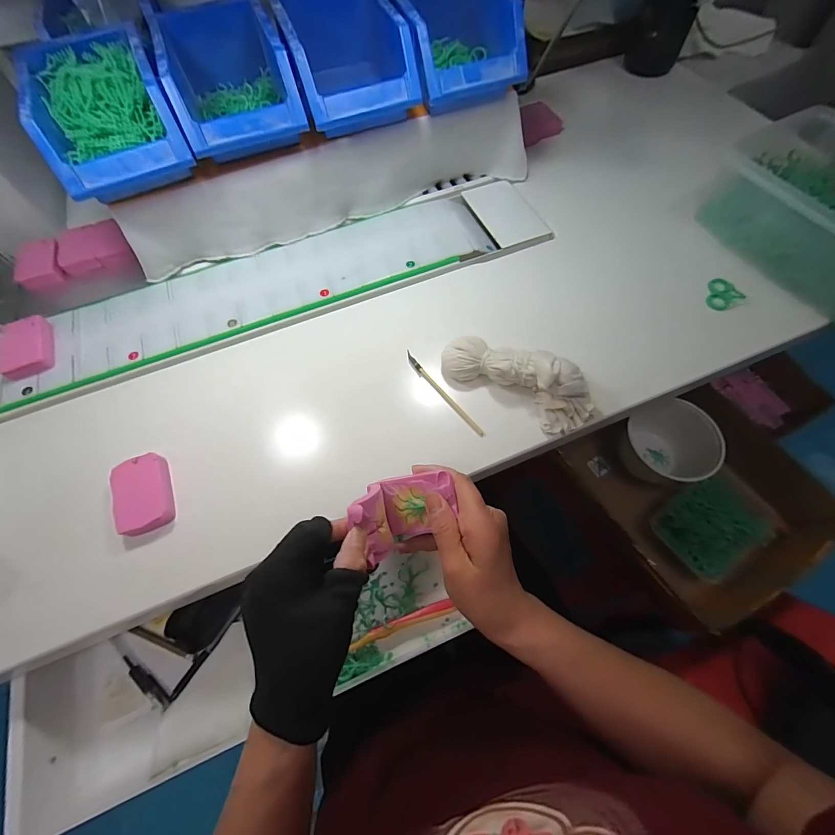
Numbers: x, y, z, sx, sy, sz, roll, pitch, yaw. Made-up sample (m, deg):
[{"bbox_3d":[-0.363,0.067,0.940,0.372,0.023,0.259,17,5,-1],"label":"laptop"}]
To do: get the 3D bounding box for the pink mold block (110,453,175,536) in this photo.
[{"bbox_3d":[-0.261,0.073,0.358,0.047,0.015,0.073,-24,66,-9],"label":"pink mold block"}]

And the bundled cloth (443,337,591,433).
[{"bbox_3d":[0.102,-0.044,0.385,0.161,0.047,0.062,31,69,15],"label":"bundled cloth"}]

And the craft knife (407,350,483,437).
[{"bbox_3d":[0.026,-0.028,0.406,0.008,0.007,0.128,-35,68,-14],"label":"craft knife"}]

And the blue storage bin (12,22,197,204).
[{"bbox_3d":[-0.326,-0.323,0.399,0.124,0.070,0.187,-25,66,-10],"label":"blue storage bin"}]

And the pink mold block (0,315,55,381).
[{"bbox_3d":[-0.448,-0.081,0.433,0.049,0.021,0.075,-17,65,-6],"label":"pink mold block"}]

